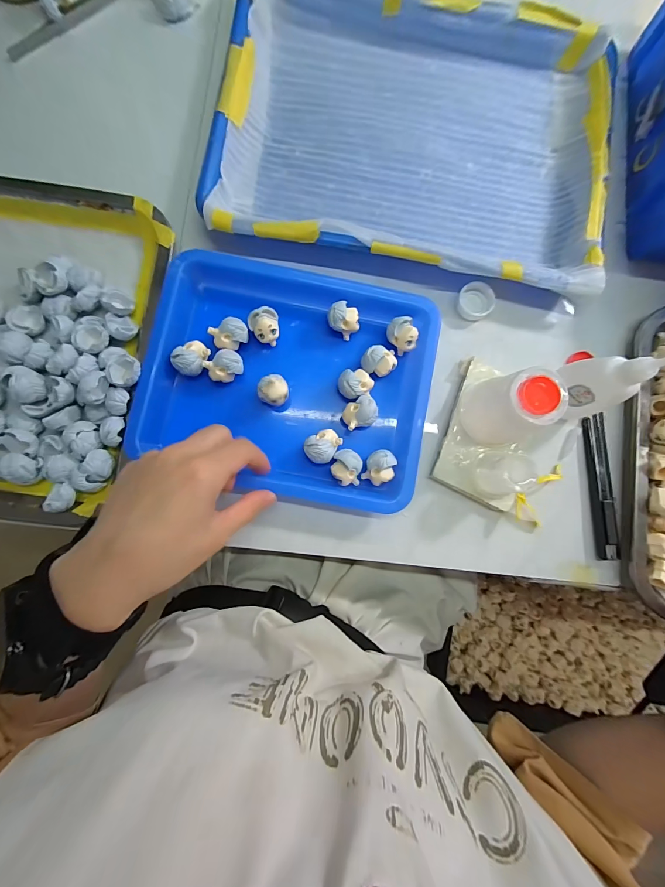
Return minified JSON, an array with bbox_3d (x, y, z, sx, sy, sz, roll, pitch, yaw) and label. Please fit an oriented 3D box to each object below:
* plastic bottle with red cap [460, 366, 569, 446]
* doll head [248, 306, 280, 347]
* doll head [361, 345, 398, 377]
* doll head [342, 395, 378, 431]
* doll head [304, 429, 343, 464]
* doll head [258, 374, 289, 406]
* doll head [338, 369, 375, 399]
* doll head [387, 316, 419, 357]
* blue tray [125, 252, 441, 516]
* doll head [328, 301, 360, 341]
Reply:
[{"bbox_3d":[0.129,-0.026,0.257,0.044,0.068,0.048,0,86,-2],"label":"plastic bottle with red cap"},{"bbox_3d":[-0.054,-0.094,0.276,0.023,0.024,0.025,0,86,-2],"label":"doll head"},{"bbox_3d":[0.038,-0.066,0.277,0.028,0.021,0.022,6,86,-1],"label":"doll head"},{"bbox_3d":[0.022,-0.023,0.274,0.027,0.024,0.022,-33,87,-3],"label":"doll head"},{"bbox_3d":[-0.007,0.003,0.271,0.028,0.027,0.023,-29,87,-3],"label":"doll head"},{"bbox_3d":[-0.045,-0.040,0.271,0.023,0.032,0.022,0,86,-2],"label":"doll head"},{"bbox_3d":[0.018,-0.047,0.274,0.027,0.025,0.021,-20,87,-3],"label":"doll head"},{"bbox_3d":[0.057,-0.088,0.278,0.022,0.017,0.027,-18,87,-3],"label":"doll head"},{"bbox_3d":[-0.032,-0.051,0.272,0.214,0.027,0.180,11,86,-1],"label":"blue tray"},{"bbox_3d":[0.010,-0.101,0.279,0.025,0.021,0.021,29,86,1],"label":"doll head"}]

